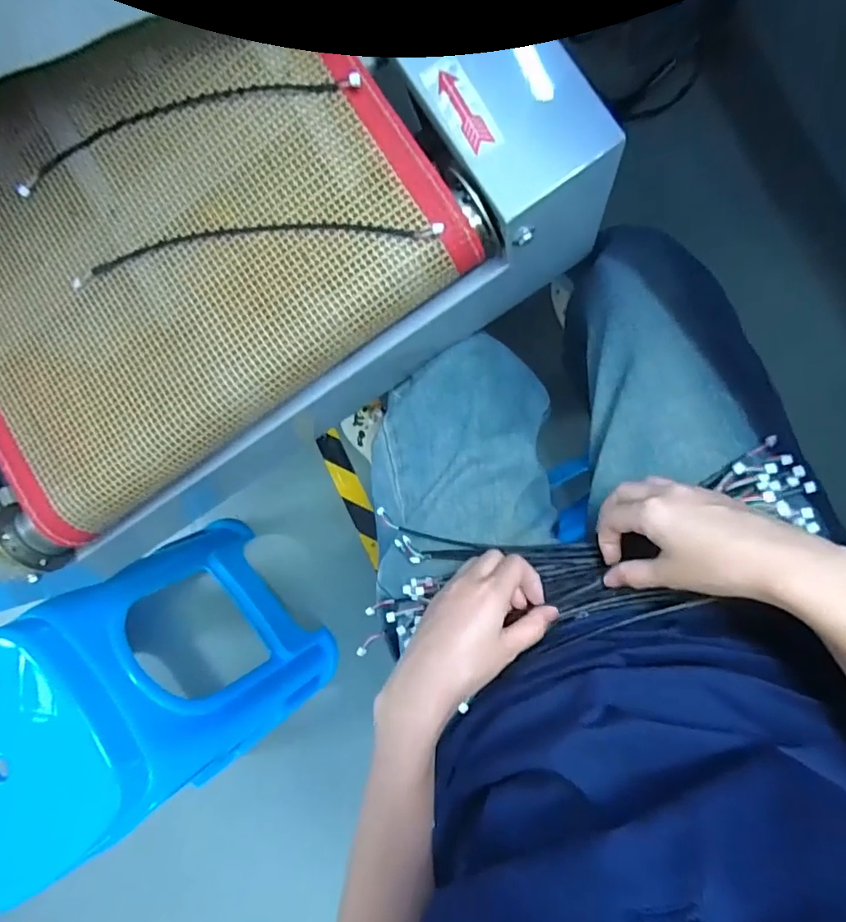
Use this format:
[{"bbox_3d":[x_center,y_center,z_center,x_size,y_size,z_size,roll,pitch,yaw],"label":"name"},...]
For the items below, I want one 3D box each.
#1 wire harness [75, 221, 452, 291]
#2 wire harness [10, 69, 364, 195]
[{"bbox_3d":[-0.125,-0.155,0.387,0.280,0.007,0.032,-4,76,10],"label":"wire harness"},{"bbox_3d":[-0.179,-0.250,0.396,0.275,0.016,0.039,-11,88,11],"label":"wire harness"}]

